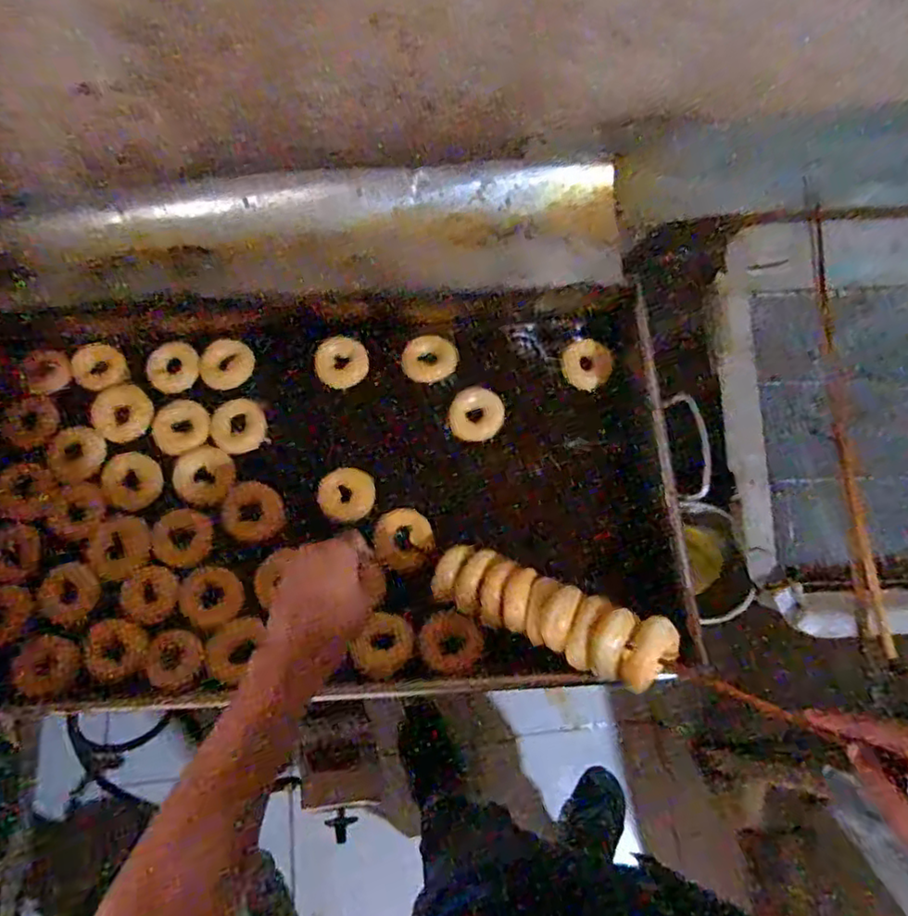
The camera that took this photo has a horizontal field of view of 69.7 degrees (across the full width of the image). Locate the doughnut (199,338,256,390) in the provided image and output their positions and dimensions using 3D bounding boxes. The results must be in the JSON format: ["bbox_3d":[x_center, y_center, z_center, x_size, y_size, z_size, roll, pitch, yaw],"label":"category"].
[{"bbox_3d":[-0.301,-0.126,0.863,0.064,0.016,0.067,0,71,-1],"label":"doughnut"}]

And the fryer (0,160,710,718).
[{"bbox_3d":[-0.157,-0.040,0.801,0.801,0.221,0.575,-2,71,-2],"label":"fryer"}]

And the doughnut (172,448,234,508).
[{"bbox_3d":[-0.324,0.023,0.840,0.076,0.020,0.072,0,71,-1],"label":"doughnut"}]

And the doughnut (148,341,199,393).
[{"bbox_3d":[-0.372,-0.119,0.857,0.061,0.030,0.064,31,73,9],"label":"doughnut"}]

